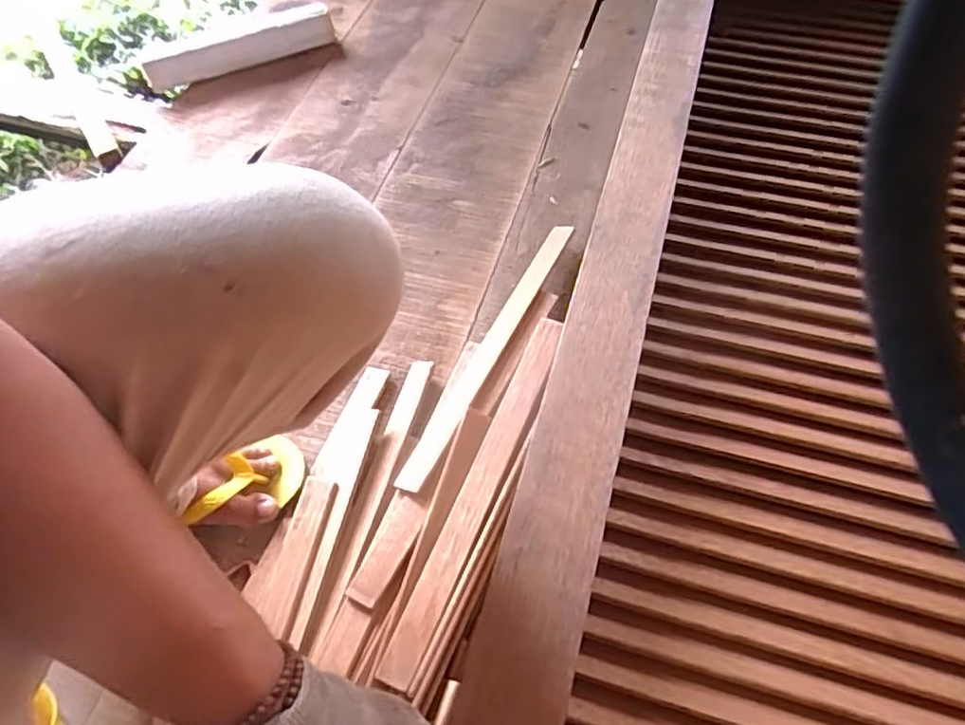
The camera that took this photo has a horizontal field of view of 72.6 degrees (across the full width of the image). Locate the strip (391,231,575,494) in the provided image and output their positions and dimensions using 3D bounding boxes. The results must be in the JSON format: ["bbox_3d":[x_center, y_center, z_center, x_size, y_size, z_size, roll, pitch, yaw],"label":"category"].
[{"bbox_3d":[0.013,-0.022,0.732,0.033,0.009,0.392,16,55,25],"label":"strip"}]

